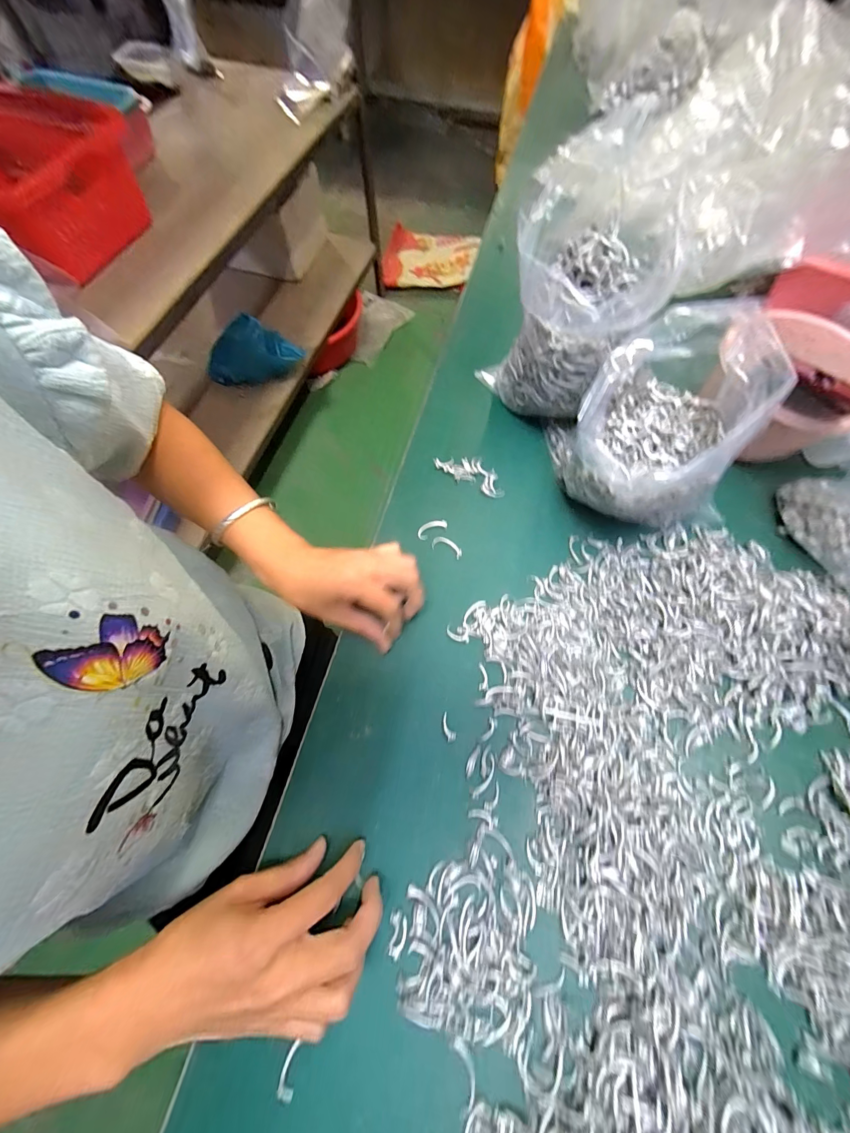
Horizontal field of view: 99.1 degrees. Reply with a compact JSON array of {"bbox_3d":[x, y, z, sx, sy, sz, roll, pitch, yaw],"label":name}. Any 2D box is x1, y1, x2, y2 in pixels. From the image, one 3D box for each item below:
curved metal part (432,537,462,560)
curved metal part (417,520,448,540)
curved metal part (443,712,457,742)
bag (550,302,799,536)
[{"bbox_3d":[0.022,-0.019,0.353,0.030,0.004,0.014,22,69,8],"label":"curved metal part"},{"bbox_3d":[0.007,-0.038,0.359,0.032,0.004,0.013,-26,71,-11],"label":"curved metal part"},{"bbox_3d":[0.019,0.129,0.290,0.008,0.004,0.021,-18,69,-8],"label":"curved metal part"},{"bbox_3d":[0.199,-0.116,0.322,0.163,0.135,0.136,-6,68,-3],"label":"bag"}]

